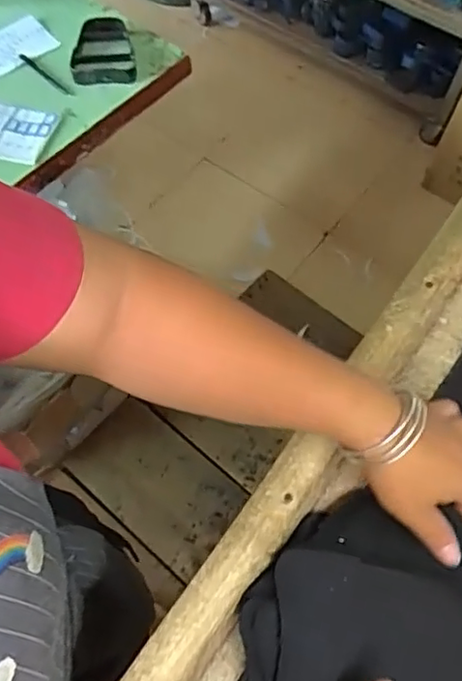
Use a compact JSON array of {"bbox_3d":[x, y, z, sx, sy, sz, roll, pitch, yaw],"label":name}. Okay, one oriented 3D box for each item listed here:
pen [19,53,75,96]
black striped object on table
[{"bbox_3d":[-0.325,-0.469,1.062,0.125,0.004,0.012,39,68,7],"label":"pen"},{"bbox_3d":[-0.230,-0.520,1.079,0.108,0.019,0.138,-5,74,-4],"label":"black striped object on table"}]

